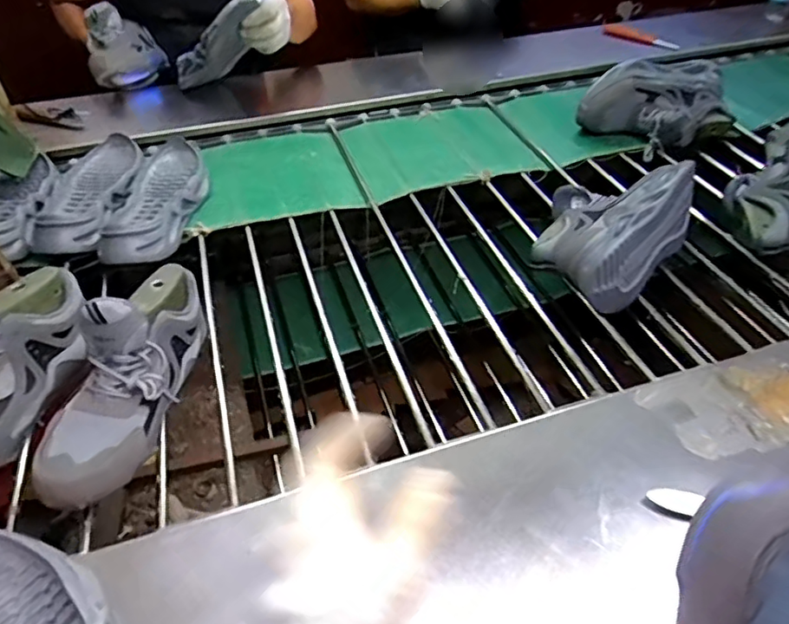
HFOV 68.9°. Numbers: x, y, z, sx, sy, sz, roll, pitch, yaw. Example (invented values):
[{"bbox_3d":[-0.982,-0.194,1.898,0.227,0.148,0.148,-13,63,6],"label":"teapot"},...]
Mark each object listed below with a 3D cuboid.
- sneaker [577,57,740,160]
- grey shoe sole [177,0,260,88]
[{"bbox_3d":[0.523,-0.392,1.108,0.310,0.123,0.155,-11,45,-12],"label":"sneaker"},{"bbox_3d":[-0.342,-0.517,1.110,0.279,0.068,0.083,-15,23,50],"label":"grey shoe sole"}]

